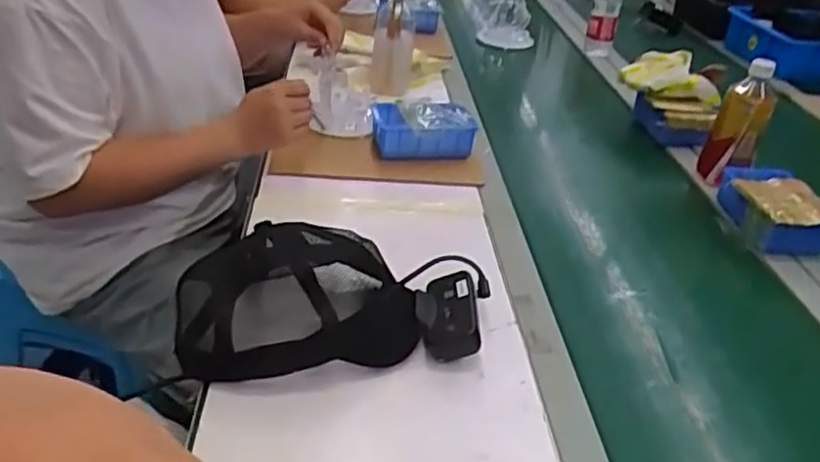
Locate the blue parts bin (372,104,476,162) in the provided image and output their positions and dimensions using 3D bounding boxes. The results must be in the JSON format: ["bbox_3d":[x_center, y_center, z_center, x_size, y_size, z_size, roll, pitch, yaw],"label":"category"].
[{"bbox_3d":[0.019,-0.149,1.016,0.152,0.058,0.103,7,31,0],"label":"blue parts bin"}]

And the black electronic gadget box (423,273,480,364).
[{"bbox_3d":[0.040,0.083,0.675,0.049,0.040,0.098,5,31,-2],"label":"black electronic gadget box"}]

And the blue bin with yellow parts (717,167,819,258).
[{"bbox_3d":[0.481,-0.024,0.895,0.113,0.063,0.140,3,32,-6],"label":"blue bin with yellow parts"}]

